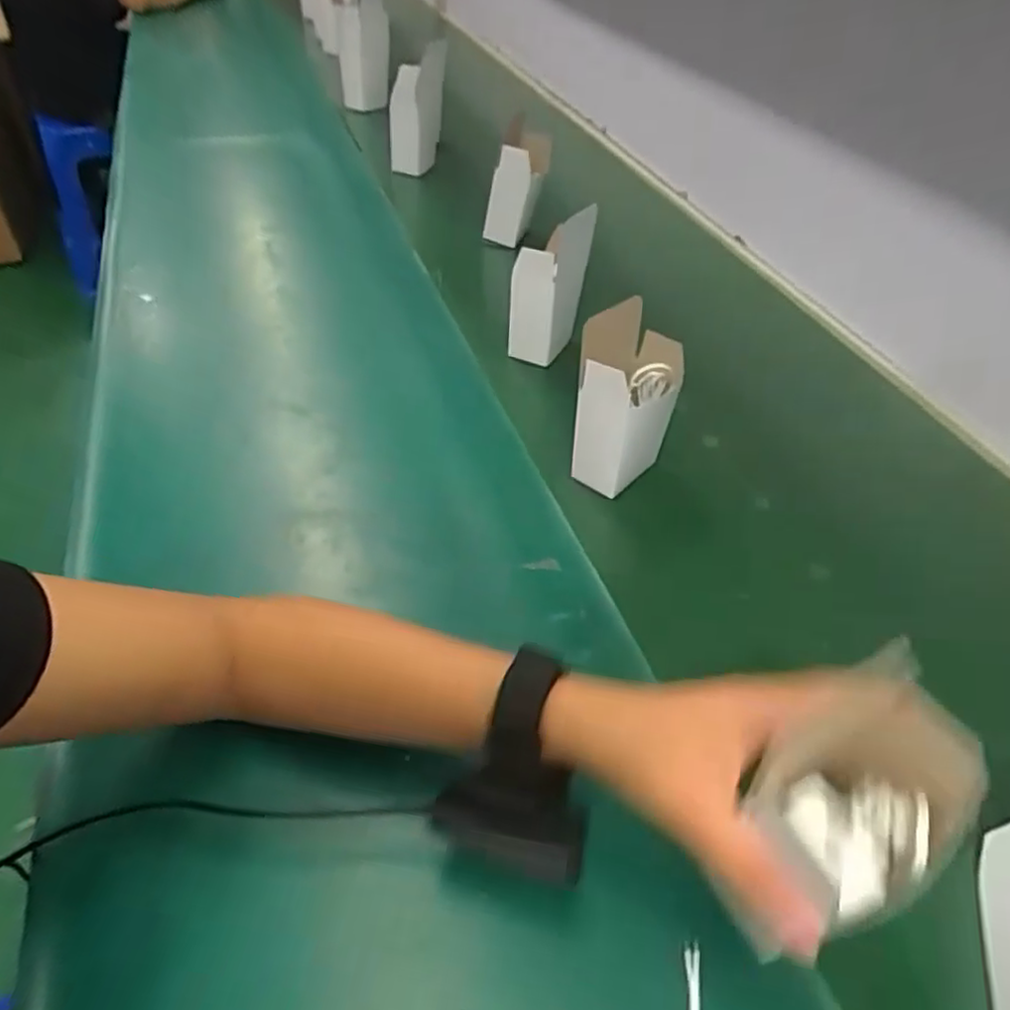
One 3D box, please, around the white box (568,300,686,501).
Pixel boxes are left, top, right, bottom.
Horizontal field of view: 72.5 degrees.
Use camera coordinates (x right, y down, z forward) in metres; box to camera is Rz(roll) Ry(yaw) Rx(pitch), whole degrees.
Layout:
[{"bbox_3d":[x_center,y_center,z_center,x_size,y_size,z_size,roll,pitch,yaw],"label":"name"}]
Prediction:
[{"bbox_3d":[0.099,-0.078,0.531,0.054,0.140,0.081,34,52,32],"label":"white box"}]

